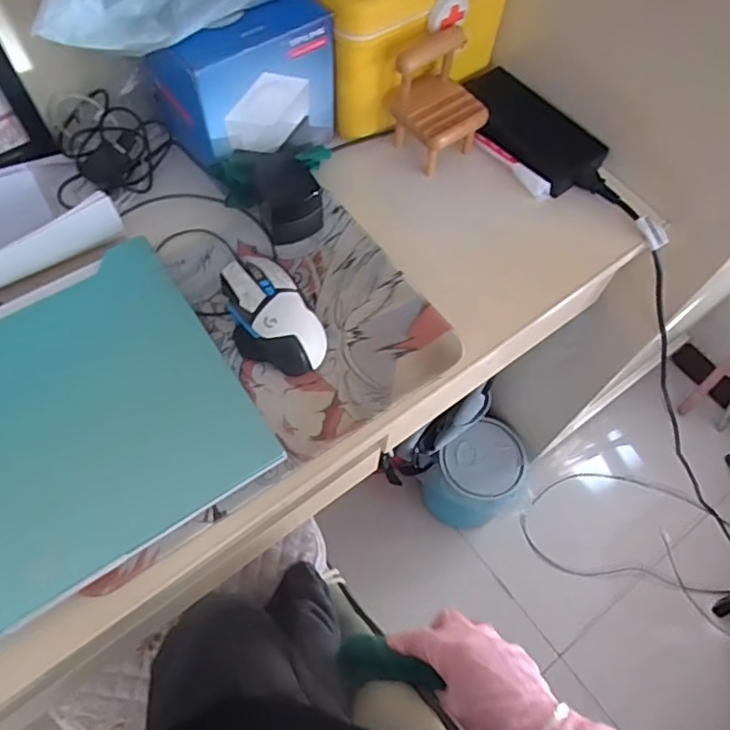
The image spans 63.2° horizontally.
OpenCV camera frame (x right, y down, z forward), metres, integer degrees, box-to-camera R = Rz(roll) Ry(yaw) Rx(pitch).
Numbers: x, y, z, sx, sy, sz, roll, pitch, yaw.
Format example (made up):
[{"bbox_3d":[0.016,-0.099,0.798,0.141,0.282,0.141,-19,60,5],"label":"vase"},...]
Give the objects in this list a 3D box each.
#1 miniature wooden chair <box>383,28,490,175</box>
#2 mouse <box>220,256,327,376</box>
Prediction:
[{"bbox_3d":[0.074,-0.260,0.593,0.082,0.103,0.076,-24,67,-14],"label":"miniature wooden chair"},{"bbox_3d":[-0.084,-0.046,0.518,0.071,0.039,0.122,-34,70,-18],"label":"mouse"}]

